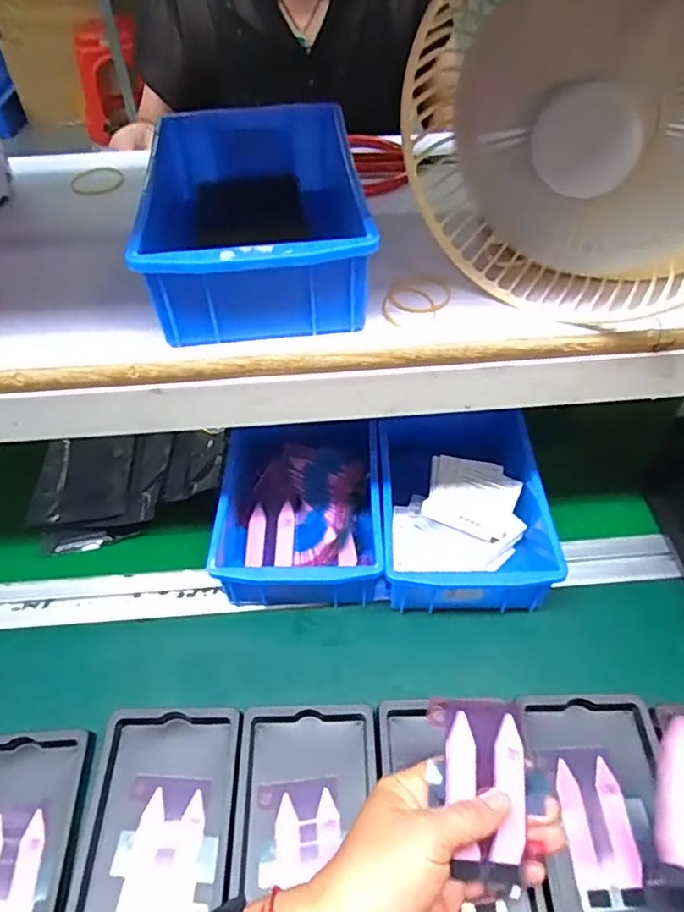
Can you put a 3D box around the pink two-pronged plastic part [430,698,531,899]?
[{"bbox_3d":[0.077,0.188,0.338,0.052,0.010,0.095,2,73,2],"label":"pink two-pronged plastic part"}]

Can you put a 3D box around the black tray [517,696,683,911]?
[{"bbox_3d":[0.172,0.239,0.390,0.093,0.019,0.156,2,49,3],"label":"black tray"}]

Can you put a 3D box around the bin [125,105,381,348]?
[{"bbox_3d":[-0.057,-0.155,0.398,0.124,0.067,0.200,-7,49,-4],"label":"bin"}]

